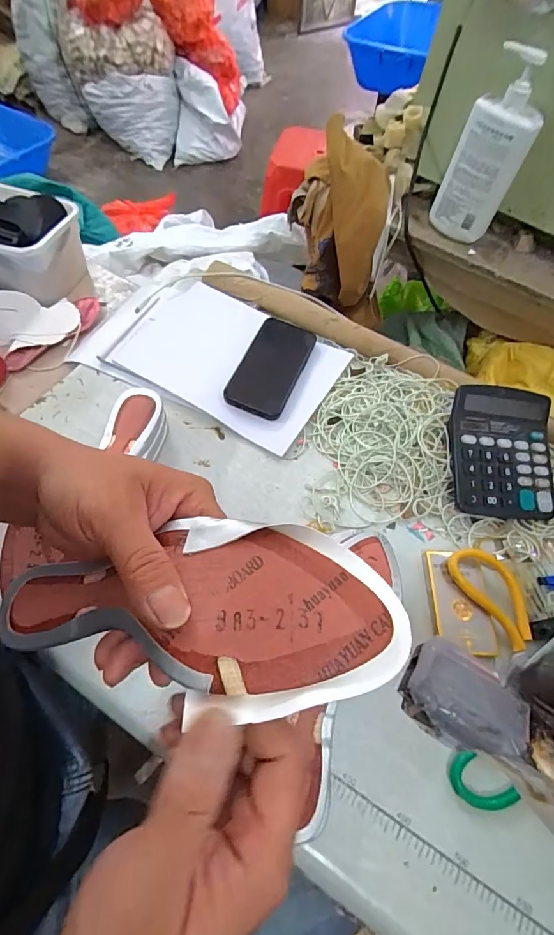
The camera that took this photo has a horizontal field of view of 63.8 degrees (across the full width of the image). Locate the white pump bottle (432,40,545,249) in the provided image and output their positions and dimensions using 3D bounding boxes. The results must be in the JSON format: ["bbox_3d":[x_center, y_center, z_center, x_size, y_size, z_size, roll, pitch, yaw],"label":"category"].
[{"bbox_3d":[0.362,-0.540,0.772,0.060,0.260,0.117,-37,68,-23],"label":"white pump bottle"}]

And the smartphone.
[{"bbox_3d":[-0.006,-0.134,0.573,0.078,0.009,0.158,20,60,8],"label":"smartphone"}]

